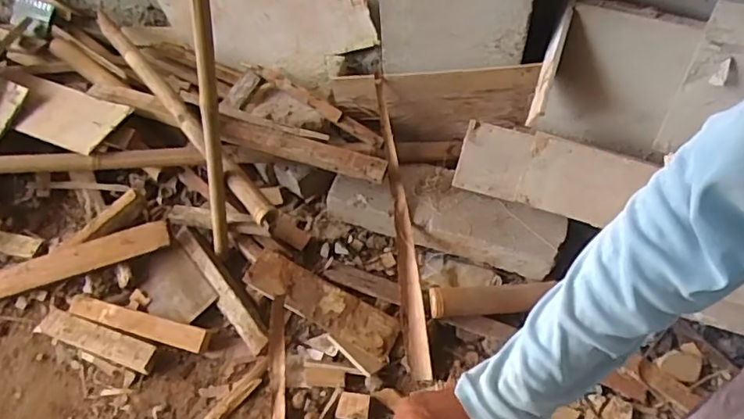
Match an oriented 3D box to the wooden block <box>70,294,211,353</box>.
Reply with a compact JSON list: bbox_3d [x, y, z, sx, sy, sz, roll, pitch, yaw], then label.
[{"bbox_3d":[-0.569,0.267,1.348,0.366,0.033,0.056,13,61,11],"label":"wooden block"}]

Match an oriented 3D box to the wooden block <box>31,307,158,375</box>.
[{"bbox_3d":[-0.668,0.309,1.350,0.322,0.020,0.067,15,82,14],"label":"wooden block"}]

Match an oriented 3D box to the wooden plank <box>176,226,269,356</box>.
[{"bbox_3d":[-0.377,0.183,1.384,0.056,0.044,0.399,-36,64,-16],"label":"wooden plank"}]

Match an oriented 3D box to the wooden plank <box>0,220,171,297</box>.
[{"bbox_3d":[-0.807,0.143,1.418,0.605,0.023,0.076,-17,75,1],"label":"wooden plank"}]

